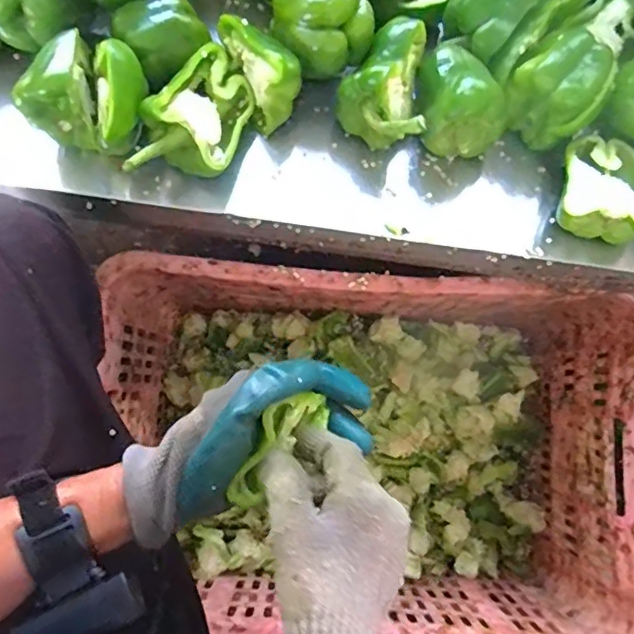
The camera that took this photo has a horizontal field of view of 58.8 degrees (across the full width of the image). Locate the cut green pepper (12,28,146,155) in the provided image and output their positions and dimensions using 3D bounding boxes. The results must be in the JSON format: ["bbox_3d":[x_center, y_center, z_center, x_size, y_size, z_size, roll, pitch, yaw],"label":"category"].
[{"bbox_3d":[-0.179,-0.174,0.453,0.091,0.073,0.073,24,72,5],"label":"cut green pepper"}]

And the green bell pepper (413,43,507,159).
[{"bbox_3d":[0.115,-0.185,0.476,0.066,0.058,0.088,-16,73,-8],"label":"green bell pepper"}]

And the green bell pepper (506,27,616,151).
[{"bbox_3d":[0.206,-0.193,0.477,0.072,0.057,0.073,1,71,-2],"label":"green bell pepper"}]

